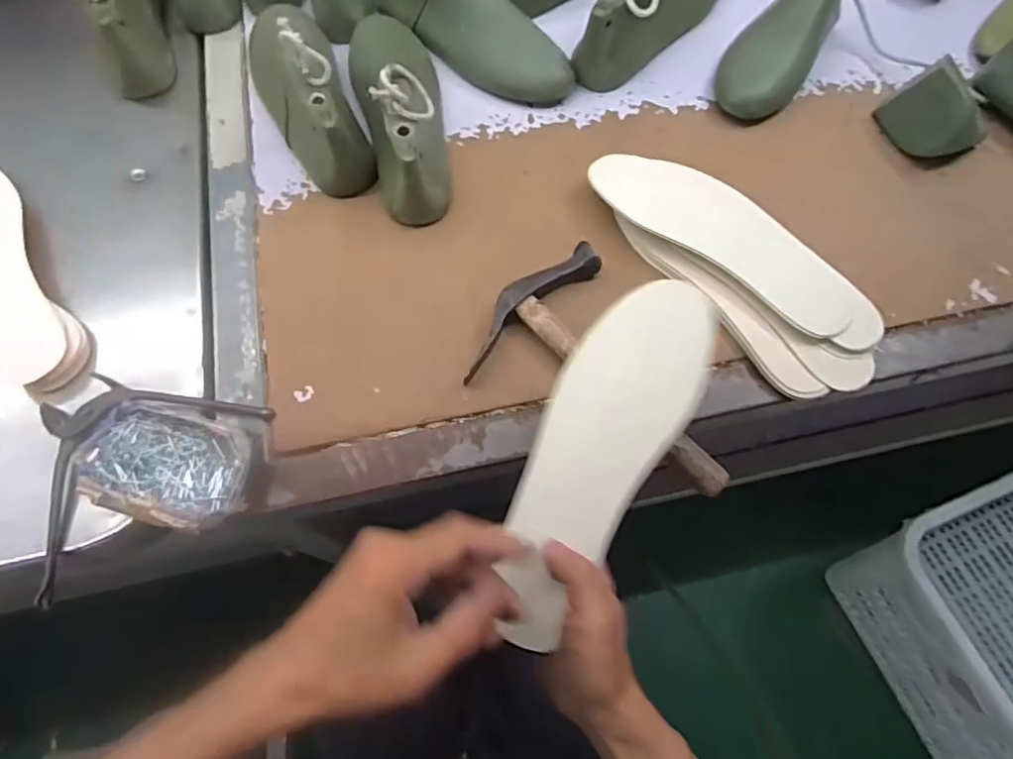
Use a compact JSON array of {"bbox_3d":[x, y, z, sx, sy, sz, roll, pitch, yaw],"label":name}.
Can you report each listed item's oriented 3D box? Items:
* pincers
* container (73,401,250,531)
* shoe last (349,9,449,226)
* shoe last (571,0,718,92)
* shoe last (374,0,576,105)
[{"bbox_3d":[-0.310,0.051,0.461,0.143,0.018,0.202,41,73,15],"label":"pincers"},{"bbox_3d":[-0.259,0.064,0.442,0.131,0.033,0.078,16,68,6],"label":"container"},{"bbox_3d":[-0.101,-0.272,0.545,0.079,0.097,0.242,-13,68,-5],"label":"shoe last"},{"bbox_3d":[0.158,-0.395,0.595,0.066,0.096,0.237,34,71,13],"label":"shoe last"},{"bbox_3d":[-0.041,-0.374,0.594,0.249,0.089,0.071,35,72,13],"label":"shoe last"}]

